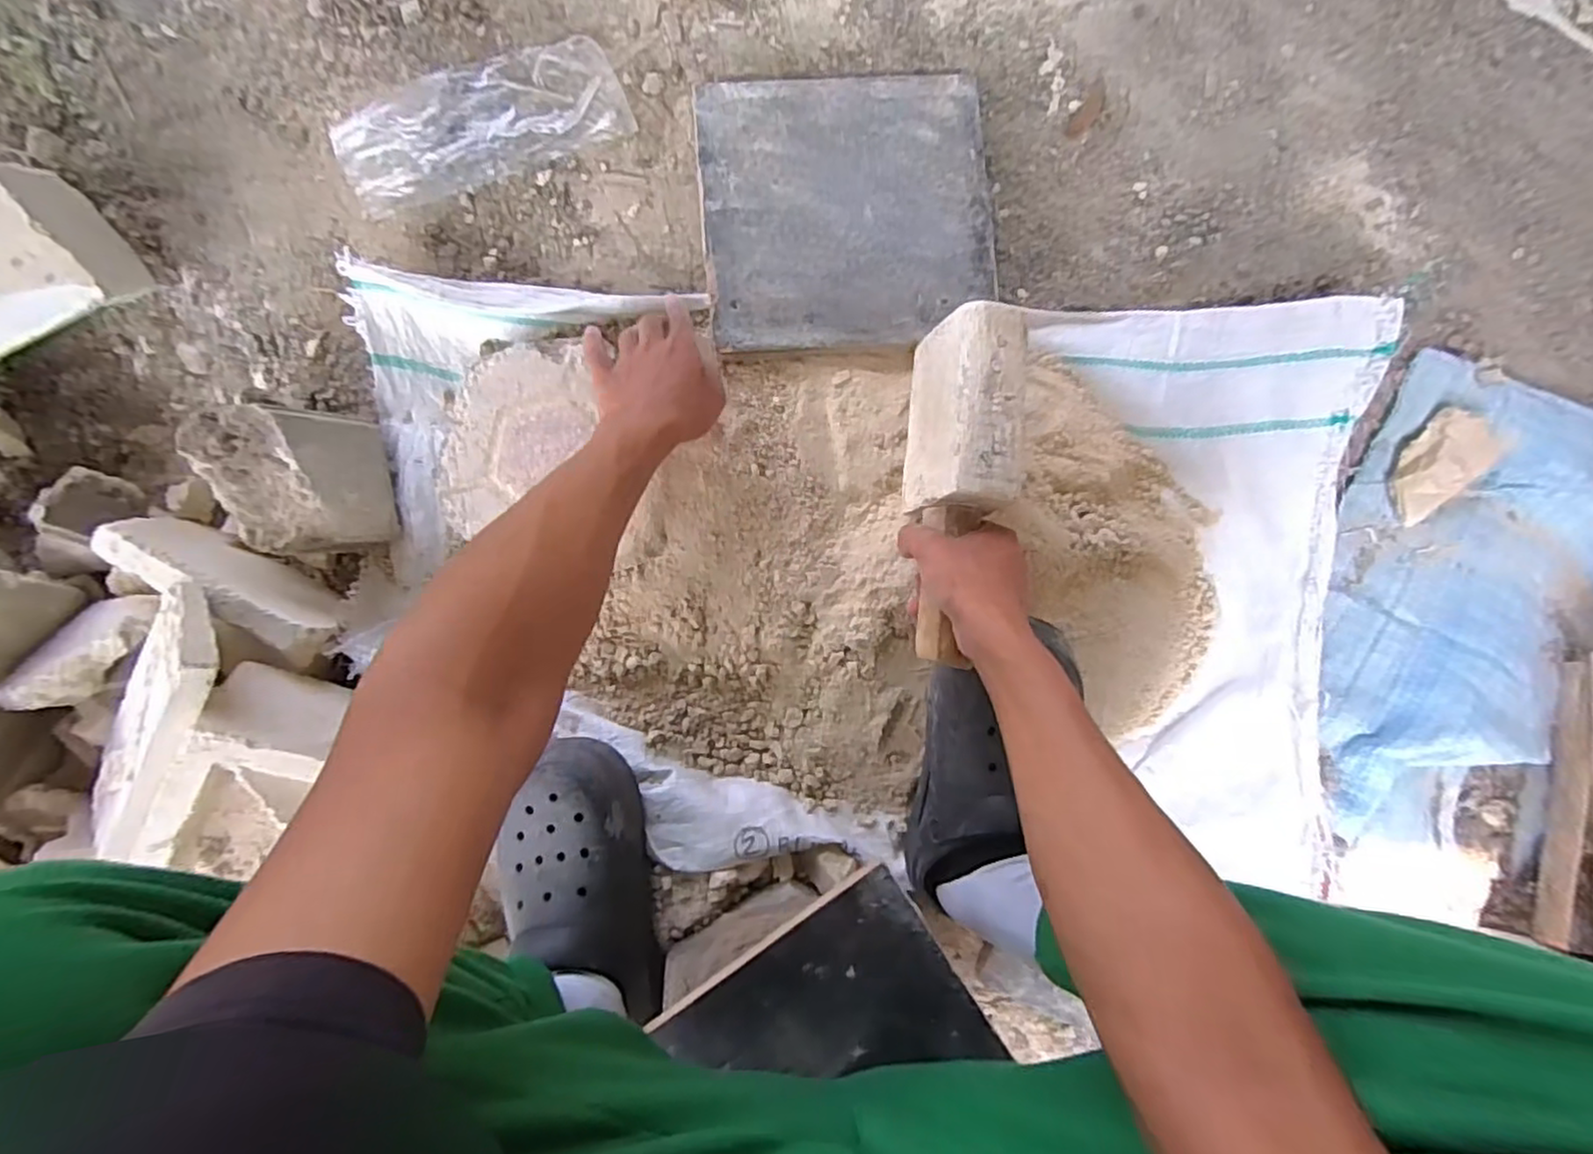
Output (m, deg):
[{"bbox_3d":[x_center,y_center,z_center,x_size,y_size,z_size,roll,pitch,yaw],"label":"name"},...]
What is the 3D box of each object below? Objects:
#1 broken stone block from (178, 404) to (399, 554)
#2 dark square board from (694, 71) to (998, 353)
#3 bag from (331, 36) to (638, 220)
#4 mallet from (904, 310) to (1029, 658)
[{"bbox_3d":[-0.398,-0.076,0.554,0.105,0.104,0.110,-4,93,-1],"label":"broken stone block"},{"bbox_3d":[0.044,-0.316,0.584,0.244,0.010,0.240,-3,86,-1],"label":"dark square board"},{"bbox_3d":[-0.272,-0.391,0.588,0.242,0.024,0.091,-21,92,0],"label":"bag"},{"bbox_3d":[0.116,-0.064,0.495,0.065,0.087,0.246,5,91,-1],"label":"mallet"}]

